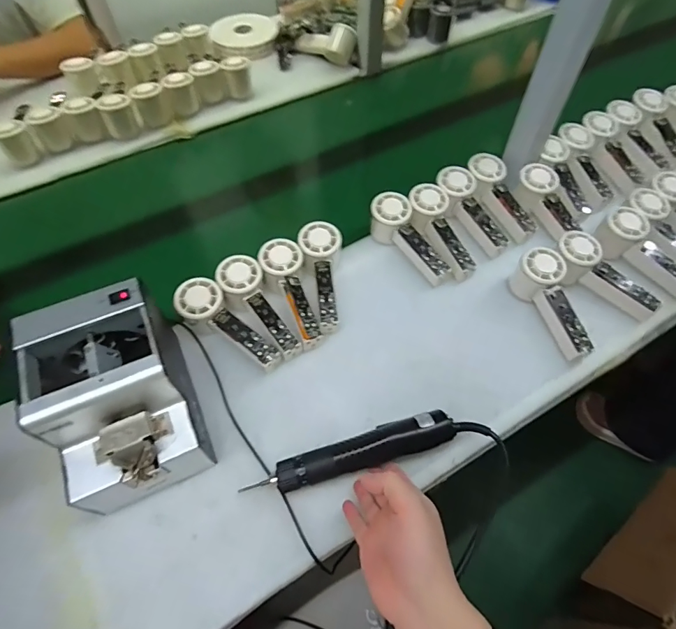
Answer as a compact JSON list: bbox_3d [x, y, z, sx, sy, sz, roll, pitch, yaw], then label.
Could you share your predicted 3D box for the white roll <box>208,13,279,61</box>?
[{"bbox_3d":[-0.202,-0.628,0.955,0.127,0.033,0.154,9,58,6],"label":"white roll"}]

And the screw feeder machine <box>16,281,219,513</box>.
[{"bbox_3d":[-0.224,0.081,0.441,0.128,0.133,0.175,-25,61,-14],"label":"screw feeder machine"}]

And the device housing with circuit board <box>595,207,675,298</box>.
[{"bbox_3d":[0.432,-0.084,0.604,0.056,0.058,0.146,-34,76,-21],"label":"device housing with circuit board"}]

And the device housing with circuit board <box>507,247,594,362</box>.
[{"bbox_3d":[0.277,-0.013,0.549,0.051,0.055,0.143,-12,58,-7],"label":"device housing with circuit board"}]

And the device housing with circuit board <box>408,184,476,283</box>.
[{"bbox_3d":[0.147,-0.117,0.622,0.059,0.042,0.152,-19,74,-13],"label":"device housing with circuit board"}]

